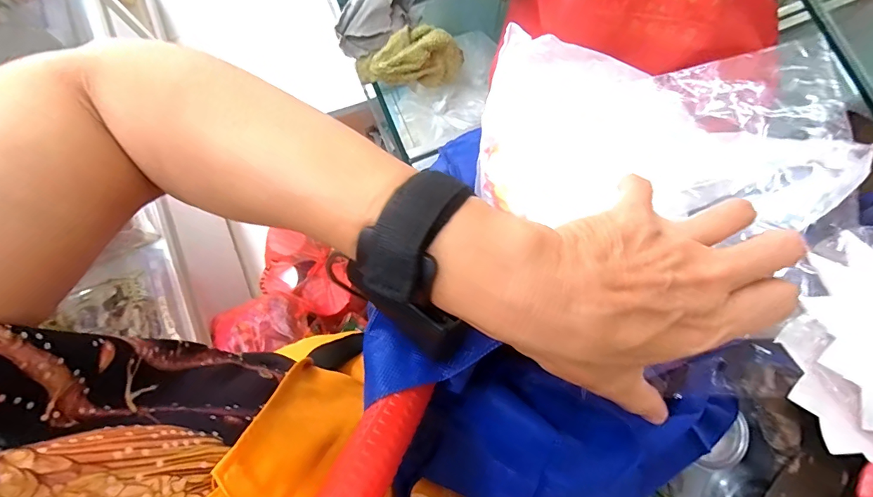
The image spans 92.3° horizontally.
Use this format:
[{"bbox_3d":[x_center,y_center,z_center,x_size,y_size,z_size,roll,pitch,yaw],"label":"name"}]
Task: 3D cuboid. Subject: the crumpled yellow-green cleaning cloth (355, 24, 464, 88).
[{"bbox_3d":[-0.032,-0.234,0.521,0.130,0.050,0.053,-14,80,-2],"label":"crumpled yellow-green cleaning cloth"}]

